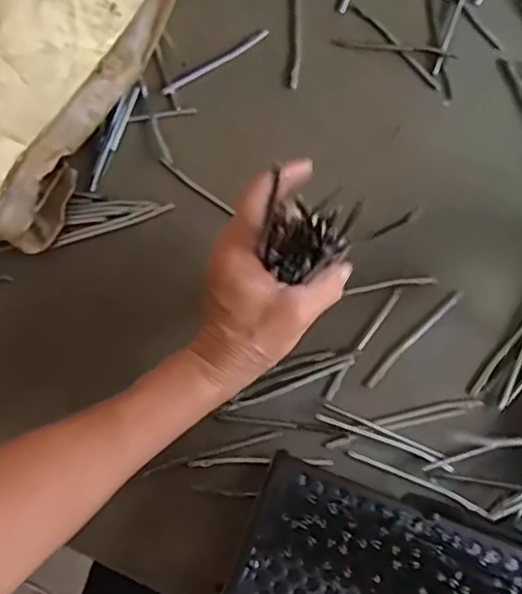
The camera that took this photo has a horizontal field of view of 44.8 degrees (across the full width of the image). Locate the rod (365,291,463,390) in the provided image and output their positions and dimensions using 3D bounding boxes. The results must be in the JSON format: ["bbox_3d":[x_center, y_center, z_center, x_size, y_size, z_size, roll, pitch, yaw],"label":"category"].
[{"bbox_3d":[0.119,0.032,0.491,0.105,0.004,0.008,-44,79,-8],"label":"rod"}]

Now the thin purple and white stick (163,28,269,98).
[{"bbox_3d":[-0.039,-0.204,0.550,0.106,0.006,0.010,-32,77,-6],"label":"thin purple and white stick"}]

